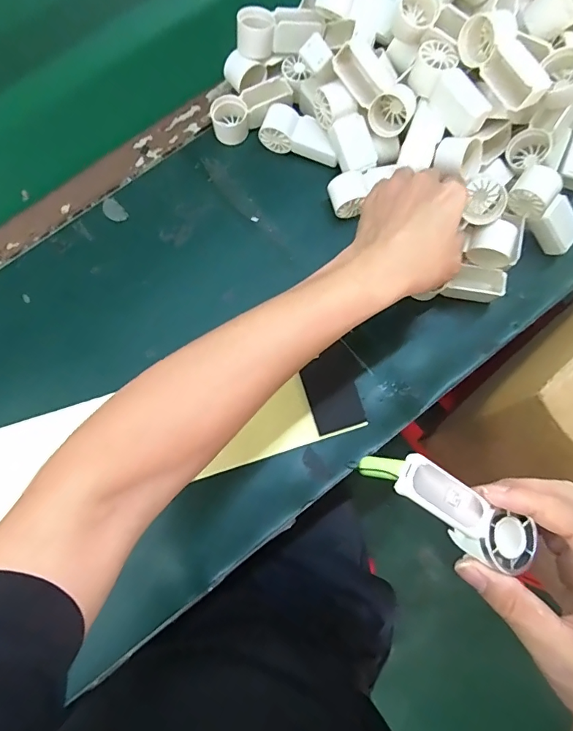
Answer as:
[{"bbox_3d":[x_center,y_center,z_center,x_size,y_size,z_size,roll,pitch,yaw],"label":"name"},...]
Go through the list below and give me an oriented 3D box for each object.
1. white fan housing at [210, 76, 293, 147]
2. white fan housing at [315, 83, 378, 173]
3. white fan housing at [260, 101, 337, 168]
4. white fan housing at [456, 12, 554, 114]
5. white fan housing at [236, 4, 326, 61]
[{"bbox_3d":[-0.040,-0.289,0.498,0.093,0.031,0.039,-25,79,14],"label":"white fan housing"},{"bbox_3d":[0.059,-0.244,0.466,0.036,0.035,0.087,-35,109,-6],"label":"white fan housing"},{"bbox_3d":[0.017,-0.253,0.494,0.086,0.032,0.039,16,78,5],"label":"white fan housing"},{"bbox_3d":[0.198,-0.277,0.409,0.044,0.035,0.097,-25,78,-4],"label":"white fan housing"},{"bbox_3d":[-0.008,-0.361,0.477,0.091,0.029,0.036,-14,79,-2],"label":"white fan housing"}]

